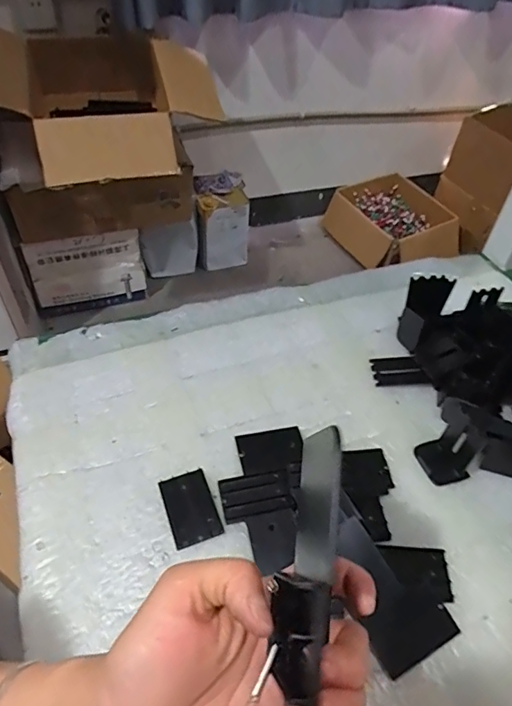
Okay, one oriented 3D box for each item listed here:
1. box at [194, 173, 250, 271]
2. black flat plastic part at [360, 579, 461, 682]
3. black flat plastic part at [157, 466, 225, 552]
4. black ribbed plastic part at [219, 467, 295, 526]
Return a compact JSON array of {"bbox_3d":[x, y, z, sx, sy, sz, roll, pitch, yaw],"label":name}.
[{"bbox_3d":[-0.124,-0.465,1.782,0.178,0.300,0.168,-8,48,-10],"label":"box"},{"bbox_3d":[0.099,0.177,0.318,0.057,0.004,0.036,-21,51,-21],"label":"black flat plastic part"},{"bbox_3d":[-0.049,0.115,0.368,0.035,0.005,0.054,-16,50,-16],"label":"black flat plastic part"},{"bbox_3d":[0.000,0.106,0.373,0.051,0.005,0.034,-8,48,-10],"label":"black ribbed plastic part"}]

